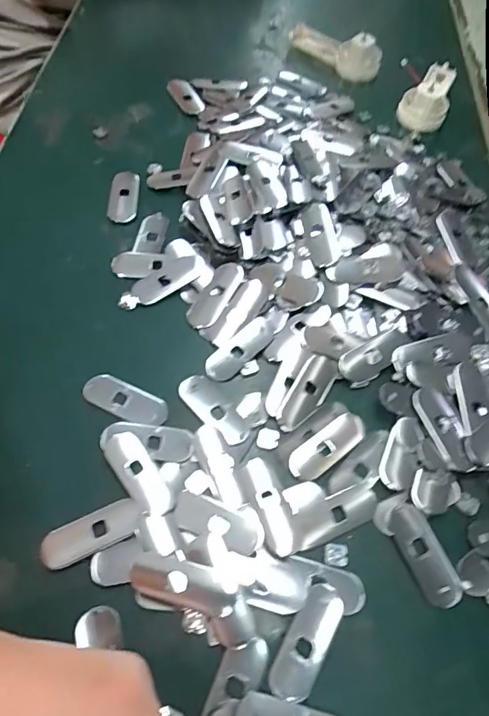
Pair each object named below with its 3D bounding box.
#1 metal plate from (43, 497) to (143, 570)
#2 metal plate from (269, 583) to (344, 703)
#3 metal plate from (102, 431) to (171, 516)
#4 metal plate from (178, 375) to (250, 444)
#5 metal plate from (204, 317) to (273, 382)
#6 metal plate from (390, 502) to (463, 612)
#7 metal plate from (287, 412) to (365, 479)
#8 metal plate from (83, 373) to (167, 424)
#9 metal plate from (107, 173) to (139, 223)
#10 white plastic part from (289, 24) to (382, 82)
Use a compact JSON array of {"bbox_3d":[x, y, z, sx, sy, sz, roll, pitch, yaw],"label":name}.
[{"bbox_3d":[-0.075,0.087,0.238,0.049,0.004,0.018,-21,63,-15],"label":"metal plate"},{"bbox_3d":[0.029,0.129,0.219,0.019,0.005,0.050,26,61,11],"label":"metal plate"},{"bbox_3d":[-0.055,0.060,0.252,0.018,0.005,0.049,-33,67,-21],"label":"metal plate"},{"bbox_3d":[-0.017,0.029,0.276,0.020,0.004,0.048,-38,69,-22],"label":"metal plate"},{"bbox_3d":[-0.002,-0.005,0.296,0.050,0.004,0.018,-40,84,-16],"label":"metal plate"},{"bbox_3d":[0.091,0.099,0.242,0.020,0.004,0.049,-19,63,-14],"label":"metal plate"},{"bbox_3d":[0.047,0.050,0.272,0.051,0.004,0.018,-32,67,-20],"label":"metal plate"},{"bbox_3d":[-0.068,0.024,0.276,0.051,0.004,0.019,24,61,10],"label":"metal plate"},{"bbox_3d":[-0.090,-0.121,0.356,0.022,0.004,0.049,0,60,-4],"label":"metal plate"},{"bbox_3d":[0.085,-0.303,0.464,0.039,0.034,0.099,-33,67,-21],"label":"white plastic part"}]

